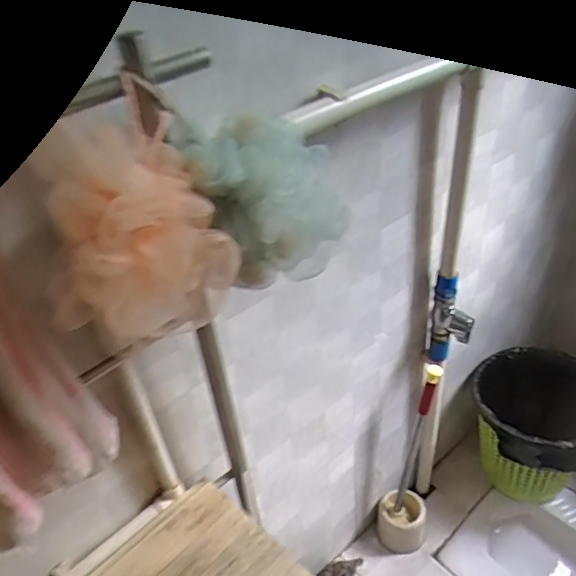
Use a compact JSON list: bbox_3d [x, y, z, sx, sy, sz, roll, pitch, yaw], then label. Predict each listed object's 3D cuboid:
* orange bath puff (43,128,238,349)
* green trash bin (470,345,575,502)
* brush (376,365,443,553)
[{"bbox_3d":[-0.122,-0.039,0.441,0.125,0.144,0.106,-23,40,-22],"label":"orange bath puff"},{"bbox_3d":[0.594,0.364,1.387,0.300,0.330,0.287,24,46,34],"label":"green trash bin"},{"bbox_3d":[0.260,0.391,1.217,0.118,0.509,0.116,-5,37,0],"label":"brush"}]

